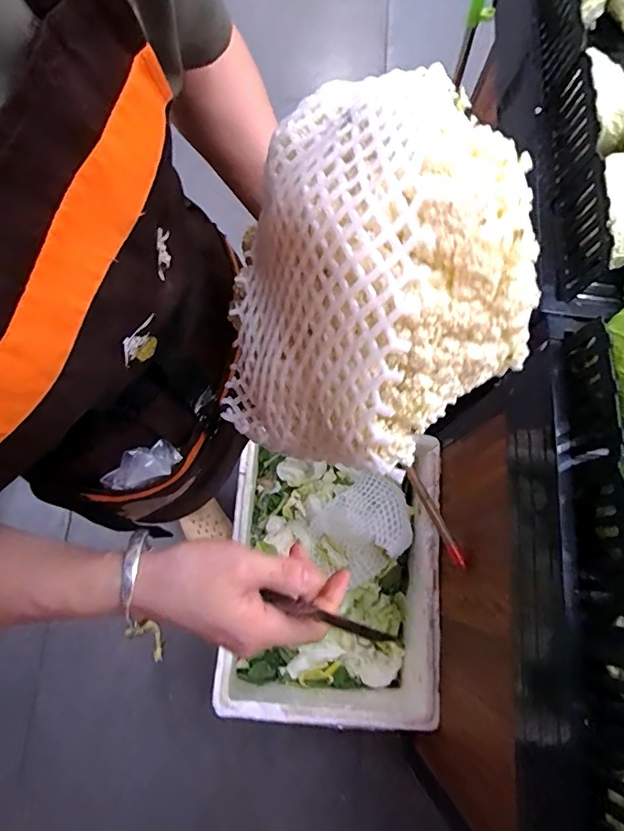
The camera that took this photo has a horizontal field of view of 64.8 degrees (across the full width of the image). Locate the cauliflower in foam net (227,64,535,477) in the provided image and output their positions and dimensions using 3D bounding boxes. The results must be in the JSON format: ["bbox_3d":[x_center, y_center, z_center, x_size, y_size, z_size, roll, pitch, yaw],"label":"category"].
[{"bbox_3d":[0.039,-0.084,0.344,0.210,0.126,0.258,19,103,24],"label":"cauliflower in foam net"}]

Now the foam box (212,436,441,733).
[{"bbox_3d":[0.048,0.342,1.119,0.443,0.199,0.593,5,76,-1],"label":"foam box"}]

